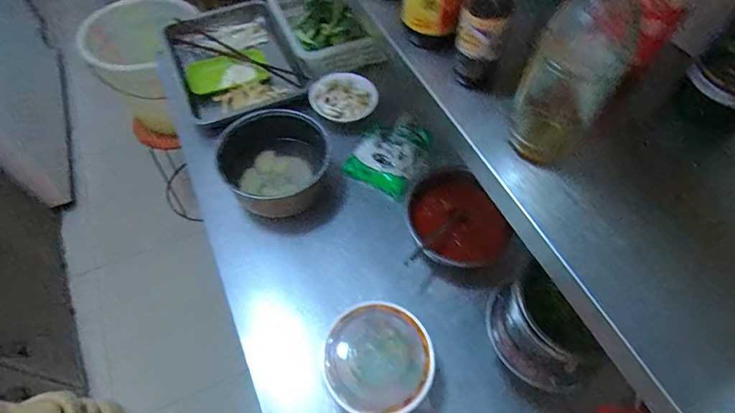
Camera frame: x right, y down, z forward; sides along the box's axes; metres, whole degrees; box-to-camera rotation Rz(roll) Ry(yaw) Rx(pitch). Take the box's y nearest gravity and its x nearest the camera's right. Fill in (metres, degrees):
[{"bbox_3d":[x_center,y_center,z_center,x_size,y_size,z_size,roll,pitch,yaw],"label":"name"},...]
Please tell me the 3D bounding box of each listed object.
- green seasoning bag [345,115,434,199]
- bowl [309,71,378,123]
[{"bbox_3d":[0.043,-0.108,0.881,0.149,0.062,0.160,27,61,15],"label":"green seasoning bag"},{"bbox_3d":[-0.052,-0.250,0.937,0.146,0.039,0.125,7,57,3],"label":"bowl"}]

